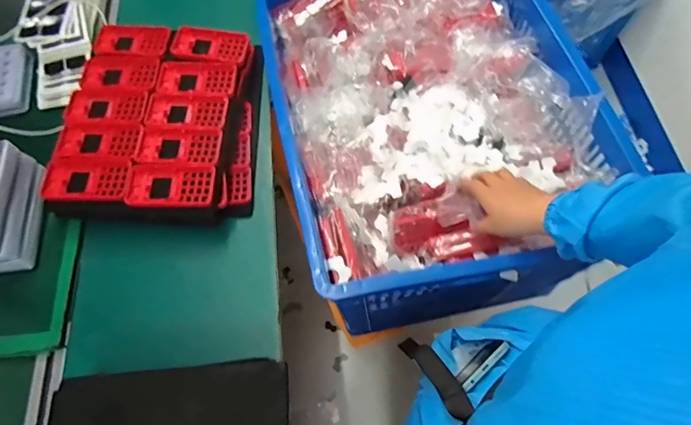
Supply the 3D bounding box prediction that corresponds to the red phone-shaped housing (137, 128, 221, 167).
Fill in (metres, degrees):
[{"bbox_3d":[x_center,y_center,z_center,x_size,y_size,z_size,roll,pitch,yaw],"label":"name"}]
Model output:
[{"bbox_3d":[-0.256,-0.101,0.631,0.124,0.012,0.065,-1,67,1],"label":"red phone-shaped housing"}]

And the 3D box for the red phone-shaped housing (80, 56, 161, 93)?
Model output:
[{"bbox_3d":[-0.369,-0.228,0.676,0.119,0.007,0.068,1,67,2],"label":"red phone-shaped housing"}]

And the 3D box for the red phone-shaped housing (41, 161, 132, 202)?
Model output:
[{"bbox_3d":[-0.378,-0.047,0.604,0.117,0.011,0.061,-1,67,1],"label":"red phone-shaped housing"}]

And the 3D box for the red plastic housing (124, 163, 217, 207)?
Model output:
[{"bbox_3d":[-0.257,-0.041,0.607,0.125,0.015,0.071,0,67,2],"label":"red plastic housing"}]

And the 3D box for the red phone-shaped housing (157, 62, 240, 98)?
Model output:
[{"bbox_3d":[-0.244,-0.218,0.683,0.124,0.019,0.066,0,67,2],"label":"red phone-shaped housing"}]

